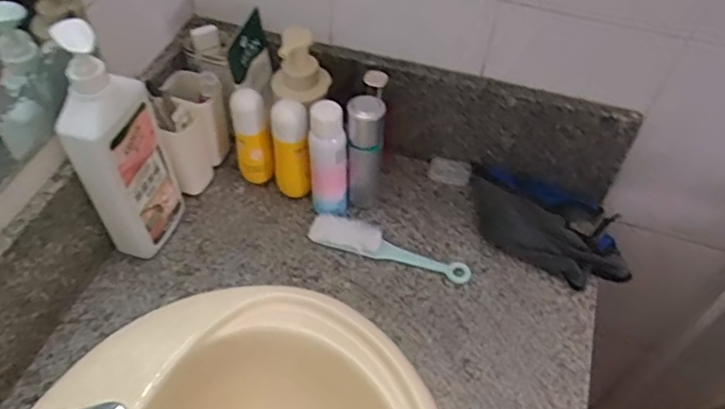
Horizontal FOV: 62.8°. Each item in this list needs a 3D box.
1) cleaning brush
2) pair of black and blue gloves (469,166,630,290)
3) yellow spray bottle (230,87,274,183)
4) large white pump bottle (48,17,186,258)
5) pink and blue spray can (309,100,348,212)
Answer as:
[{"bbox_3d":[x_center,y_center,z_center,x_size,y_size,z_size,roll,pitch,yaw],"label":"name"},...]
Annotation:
[{"bbox_3d":[0.032,0.055,0.743,0.206,0.023,0.040,17,53,10],"label":"cleaning brush"},{"bbox_3d":[0.239,0.019,0.765,0.224,0.042,0.144,22,54,15],"label":"pair of black and blue gloves"},{"bbox_3d":[-0.140,-0.079,0.770,0.047,0.147,0.046,-12,53,-12],"label":"yellow spray bottle"},{"bbox_3d":[-0.266,-0.062,0.652,0.059,0.299,0.098,11,52,6],"label":"large white pump bottle"},{"bbox_3d":[-0.042,-0.051,0.735,0.045,0.162,0.046,1,52,-2],"label":"pink and blue spray can"}]

